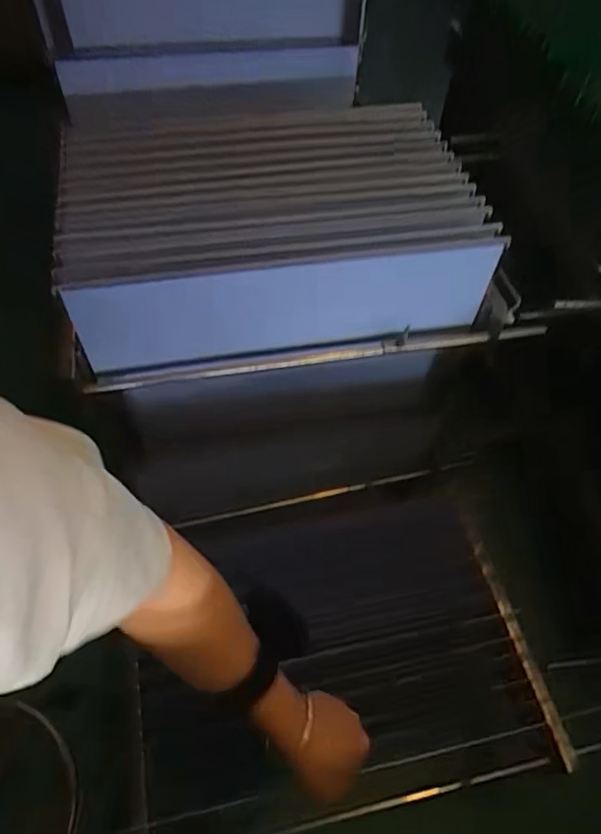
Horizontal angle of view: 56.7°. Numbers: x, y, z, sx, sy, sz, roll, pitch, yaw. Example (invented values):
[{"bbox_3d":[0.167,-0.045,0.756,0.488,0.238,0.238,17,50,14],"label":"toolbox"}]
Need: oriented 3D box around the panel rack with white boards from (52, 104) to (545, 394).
[{"bbox_3d":[-0.029,-0.251,0.762,0.534,0.159,0.363,-9,56,-7],"label":"panel rack with white boards"}]

